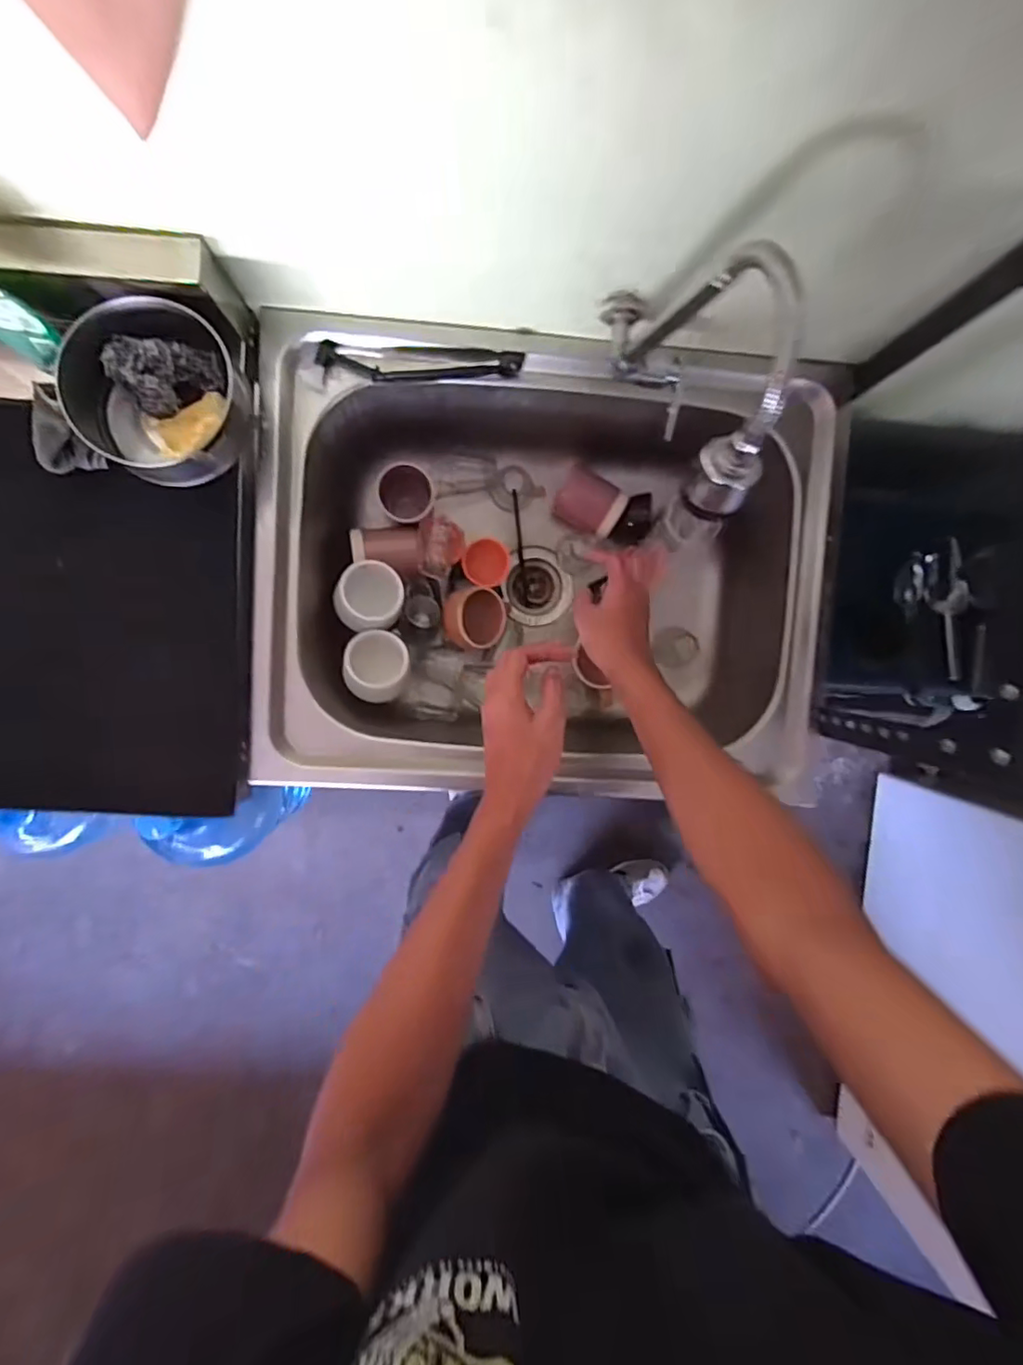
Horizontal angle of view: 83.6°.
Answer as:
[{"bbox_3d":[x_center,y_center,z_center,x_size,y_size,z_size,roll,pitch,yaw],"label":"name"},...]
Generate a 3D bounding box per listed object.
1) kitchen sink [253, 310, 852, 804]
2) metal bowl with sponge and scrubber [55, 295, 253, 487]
[{"bbox_3d":[0.039,-0.120,0.689,0.607,0.264,0.474,2,94,-4],"label":"kitchen sink"},{"bbox_3d":[-0.317,-0.258,0.521,0.136,0.065,0.140,0,94,-3],"label":"metal bowl with sponge and scrubber"}]

